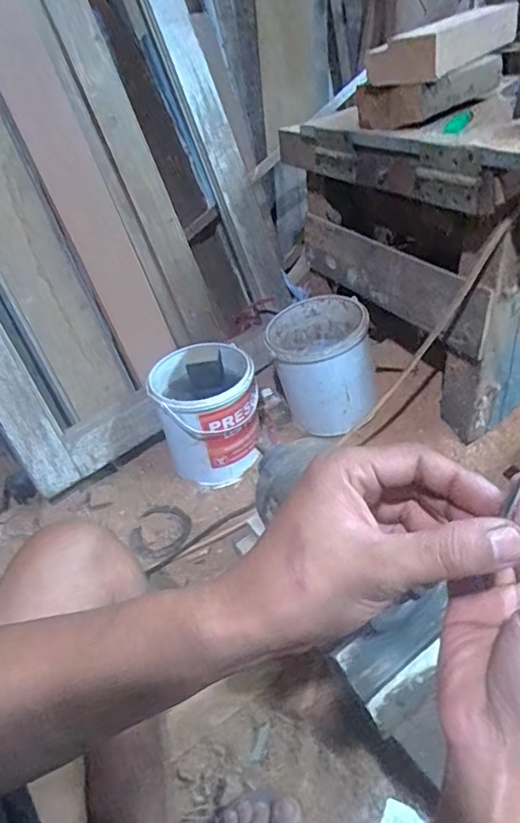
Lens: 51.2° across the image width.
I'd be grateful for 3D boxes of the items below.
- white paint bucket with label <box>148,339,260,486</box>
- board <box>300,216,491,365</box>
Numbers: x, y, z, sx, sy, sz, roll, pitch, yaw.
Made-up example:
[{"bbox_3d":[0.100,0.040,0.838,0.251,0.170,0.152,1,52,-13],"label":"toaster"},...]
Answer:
[{"bbox_3d":[-0.090,0.001,0.967,0.164,0.170,0.172,-5,39,4],"label":"white paint bucket with label"},{"bbox_3d":[0.209,-0.231,0.925,0.035,0.106,0.445,-22,42,-17],"label":"board"}]

